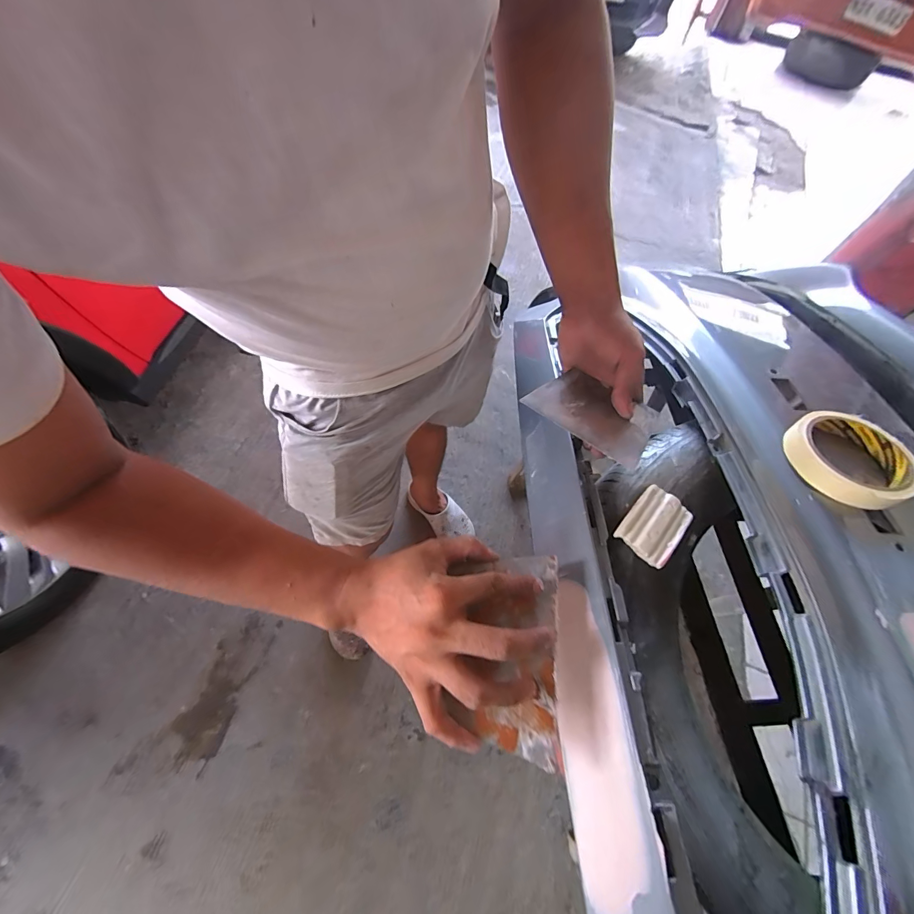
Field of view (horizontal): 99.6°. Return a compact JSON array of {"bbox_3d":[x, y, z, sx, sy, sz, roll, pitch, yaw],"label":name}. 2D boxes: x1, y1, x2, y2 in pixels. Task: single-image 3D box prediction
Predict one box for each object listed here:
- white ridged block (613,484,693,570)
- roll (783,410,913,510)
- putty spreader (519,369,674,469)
[{"bbox_3d":[0.186,0.062,0.359,0.050,0.012,0.068,41,68,16],"label":"white ridged block"},{"bbox_3d":[0.349,0.000,0.344,0.091,0.028,0.093,-40,72,-20],"label":"roll"},{"bbox_3d":[0.139,-0.045,0.386,0.123,0.008,0.086,34,56,20],"label":"putty spreader"}]

